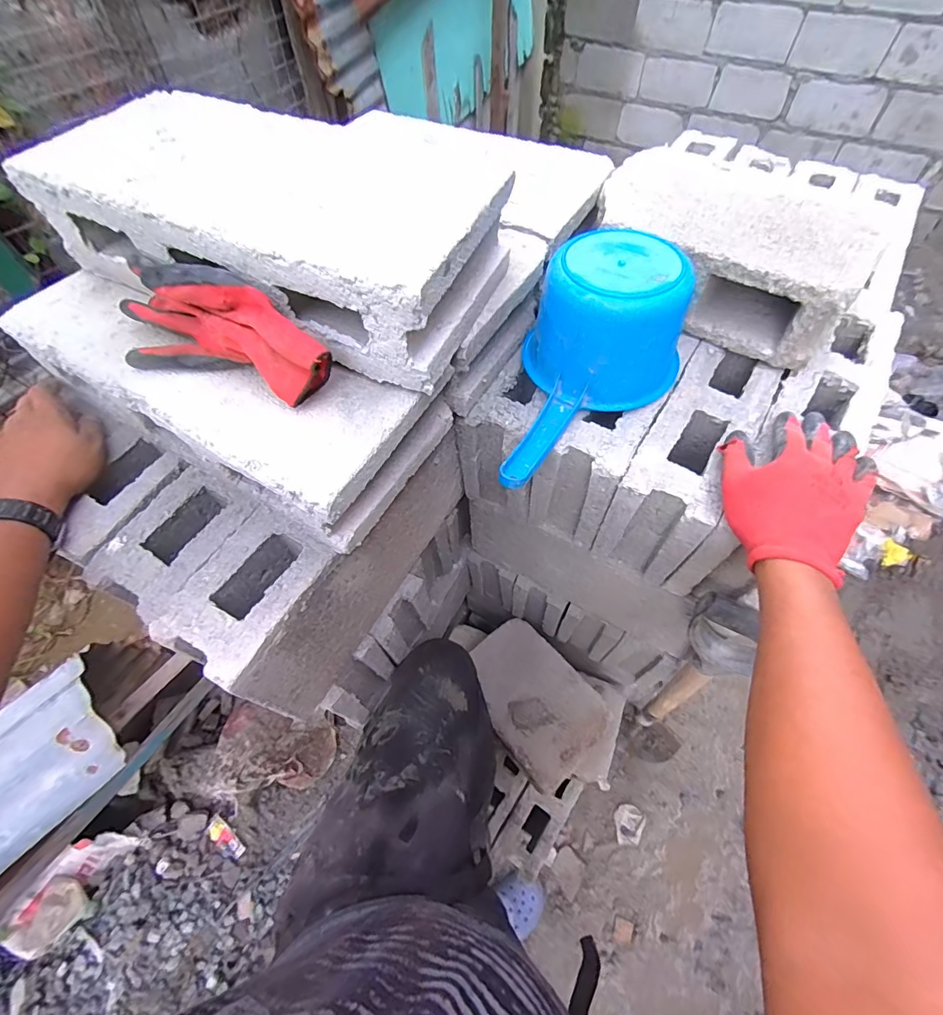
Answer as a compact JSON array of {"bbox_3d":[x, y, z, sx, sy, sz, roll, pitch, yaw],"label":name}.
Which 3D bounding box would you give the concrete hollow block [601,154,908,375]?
[{"bbox_3d":[0.296,-0.303,0.540,0.298,0.101,0.177,32,64,19],"label":"concrete hollow block"}]

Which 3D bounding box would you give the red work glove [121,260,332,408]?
[{"bbox_3d":[-0.208,-0.143,0.368,0.206,0.075,0.058,15,60,11],"label":"red work glove"}]

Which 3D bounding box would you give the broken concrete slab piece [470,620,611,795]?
[{"bbox_3d":[0.120,0.368,0.896,0.194,0.029,0.278,-35,64,-18],"label":"broken concrete slab piece"}]

